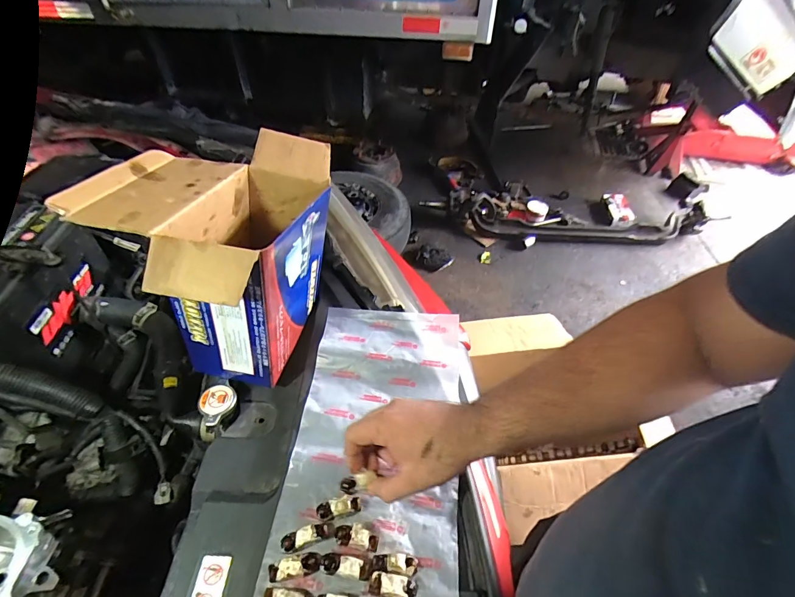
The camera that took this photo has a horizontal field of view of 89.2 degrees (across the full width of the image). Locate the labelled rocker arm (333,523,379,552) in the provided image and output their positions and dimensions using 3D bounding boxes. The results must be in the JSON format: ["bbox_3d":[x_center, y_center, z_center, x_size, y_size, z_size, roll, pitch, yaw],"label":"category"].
[{"bbox_3d":[-0.040,0.228,0.388,0.042,0.015,0.018,7,47,7],"label":"labelled rocker arm"}]

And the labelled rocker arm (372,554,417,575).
[{"bbox_3d":[0.000,0.249,0.380,0.043,0.016,0.016,13,46,-8],"label":"labelled rocker arm"}]

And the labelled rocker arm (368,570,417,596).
[{"bbox_3d":[-0.003,0.260,0.365,0.044,0.017,0.017,18,45,-10],"label":"labelled rocker arm"}]

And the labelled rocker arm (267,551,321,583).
[{"bbox_3d":[-0.092,0.241,0.364,0.045,0.017,0.018,2,43,-25],"label":"labelled rocker arm"}]

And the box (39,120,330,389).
[{"bbox_3d":[-0.211,-0.057,0.498,0.217,0.194,0.247,11,47,10],"label":"box"}]

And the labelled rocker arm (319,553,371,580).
[{"bbox_3d":[-0.048,0.244,0.368,0.046,0.015,0.019,3,46,3],"label":"labelled rocker arm"}]

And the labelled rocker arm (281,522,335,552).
[{"bbox_3d":[-0.086,0.224,0.383,0.049,0.022,0.017,-16,48,-15],"label":"labelled rocker arm"}]

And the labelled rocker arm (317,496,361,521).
[{"bbox_3d":[-0.059,0.208,0.401,0.043,0.017,0.017,-5,46,-5],"label":"labelled rocker arm"}]

